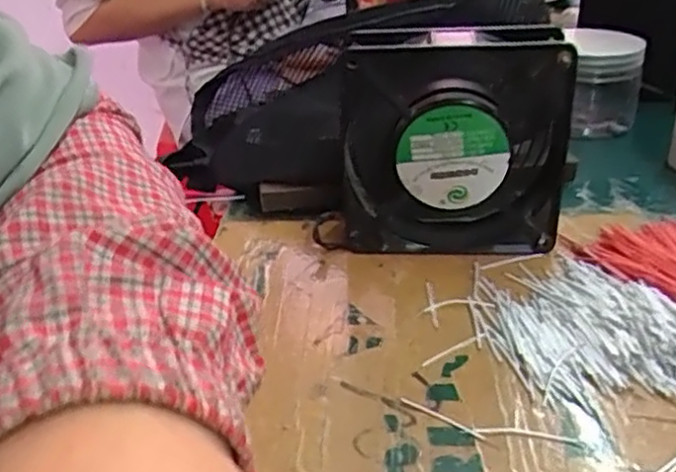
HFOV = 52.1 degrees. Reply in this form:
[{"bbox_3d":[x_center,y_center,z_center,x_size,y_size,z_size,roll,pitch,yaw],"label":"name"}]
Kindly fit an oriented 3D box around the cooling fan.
[{"bbox_3d":[0.062,-0.049,0.382,0.123,0.116,0.039,4,31,15],"label":"cooling fan"}]

